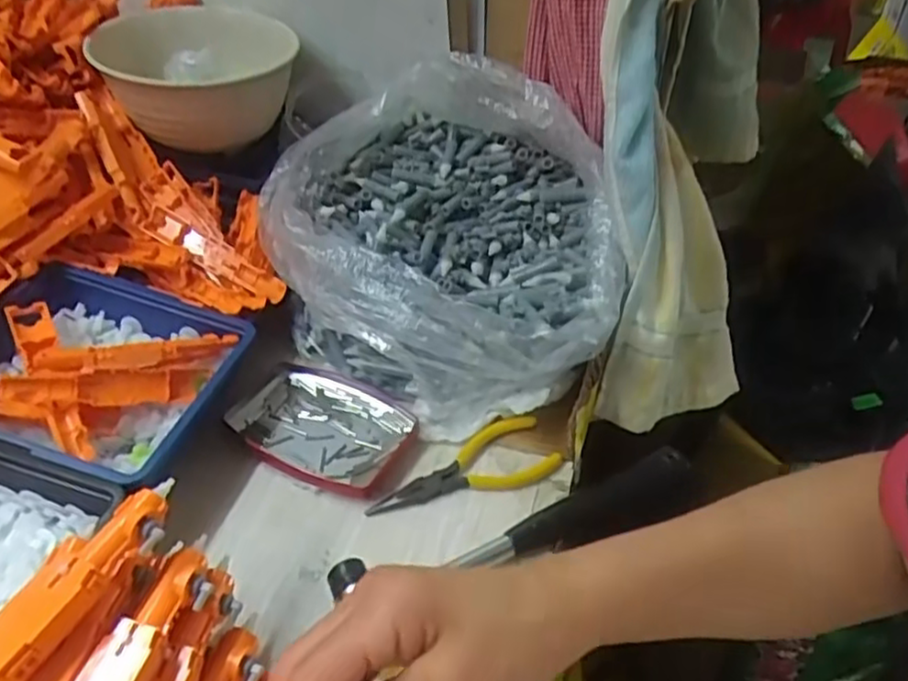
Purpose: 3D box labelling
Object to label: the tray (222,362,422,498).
[{"bbox_3d":[-0.093,0.058,0.474,0.127,0.014,0.084,24,47,24],"label":"tray"}]

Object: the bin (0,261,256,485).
[{"bbox_3d":[-0.237,0.024,0.450,0.164,0.063,0.144,11,43,11],"label":"bin"}]

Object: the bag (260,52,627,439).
[{"bbox_3d":[-0.015,-0.085,0.532,0.244,0.145,0.293,-8,42,-9],"label":"bag"}]

